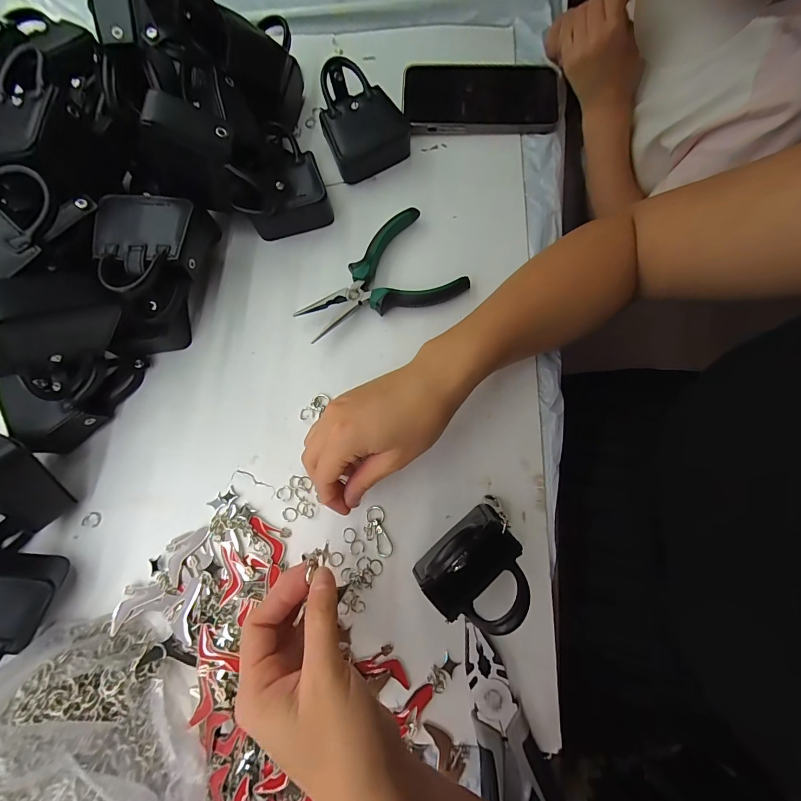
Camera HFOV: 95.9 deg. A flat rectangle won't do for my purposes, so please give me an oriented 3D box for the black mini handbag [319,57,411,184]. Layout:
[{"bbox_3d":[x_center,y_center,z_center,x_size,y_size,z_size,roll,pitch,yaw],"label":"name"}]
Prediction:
[{"bbox_3d":[-0.041,-0.281,0.363,0.081,0.046,0.095,-26,79,-4],"label":"black mini handbag"}]

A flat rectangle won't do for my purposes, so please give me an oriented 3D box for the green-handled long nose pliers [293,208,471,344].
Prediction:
[{"bbox_3d":[-0.024,-0.116,0.341,0.150,0.023,0.093,-22,78,-3],"label":"green-handled long nose pliers"}]

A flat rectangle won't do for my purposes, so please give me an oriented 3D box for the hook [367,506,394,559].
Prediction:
[{"bbox_3d":[-0.017,0.108,0.300,0.015,0.004,0.041,-16,78,-2],"label":"hook"}]

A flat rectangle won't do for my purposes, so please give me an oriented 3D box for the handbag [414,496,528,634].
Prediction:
[{"bbox_3d":[0.052,0.110,0.249,0.077,0.099,0.054,-27,79,-4],"label":"handbag"}]

